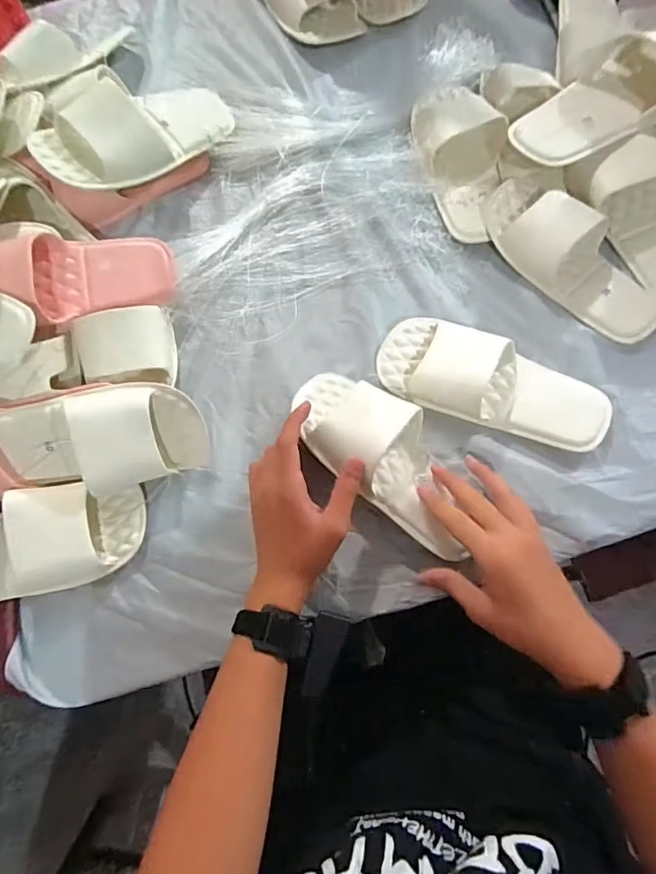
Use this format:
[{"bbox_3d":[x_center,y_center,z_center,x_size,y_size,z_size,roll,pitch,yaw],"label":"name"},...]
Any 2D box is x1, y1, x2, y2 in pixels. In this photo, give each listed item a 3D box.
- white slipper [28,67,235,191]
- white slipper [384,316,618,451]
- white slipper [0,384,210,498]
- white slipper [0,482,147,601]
[{"bbox_3d":[-0.226,-0.382,0.570,0.122,0.081,0.252,34,54,12],"label":"white slipper"},{"bbox_3d":[0.168,-0.058,0.486,0.236,0.058,0.095,22,75,9],"label":"white slipper"},{"bbox_3d":[-0.226,0.004,0.477,0.207,0.065,0.104,-9,112,-1],"label":"white slipper"},{"bbox_3d":[-0.300,0.106,0.471,0.232,0.052,0.096,-10,72,-1],"label":"white slipper"}]

